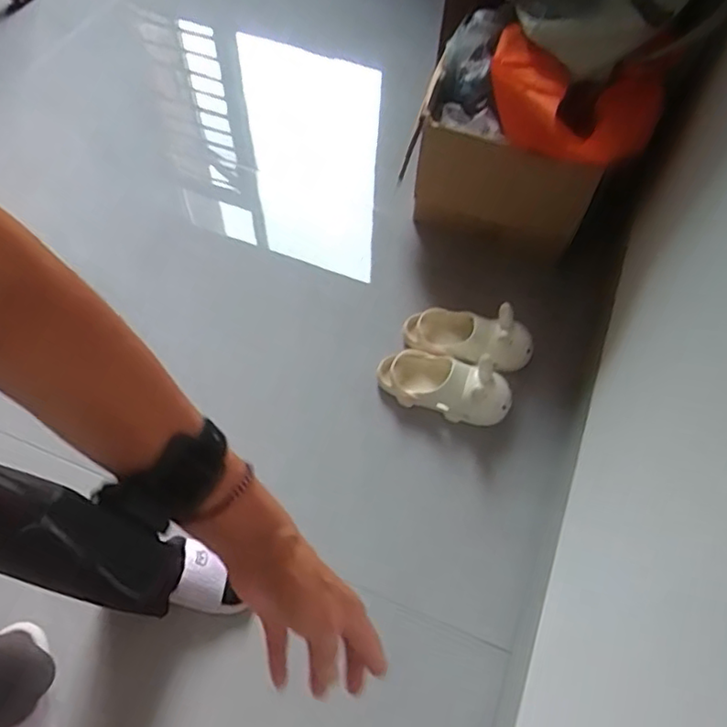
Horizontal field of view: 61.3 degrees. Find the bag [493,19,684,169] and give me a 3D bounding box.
[{"bbox_3d":[0.346,-0.445,1.035,0.294,0.127,0.233,19,56,15],"label":"bag"}]

